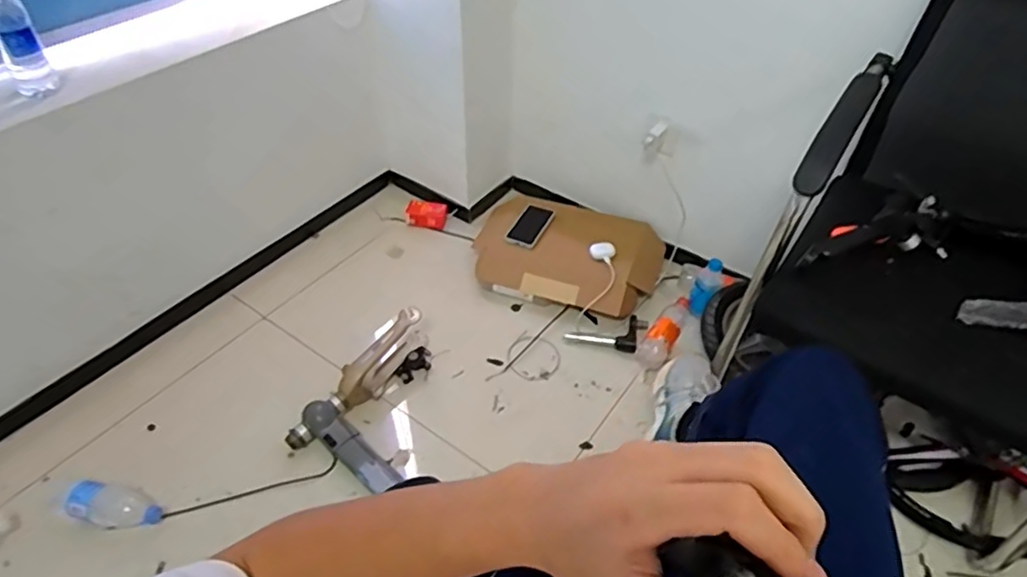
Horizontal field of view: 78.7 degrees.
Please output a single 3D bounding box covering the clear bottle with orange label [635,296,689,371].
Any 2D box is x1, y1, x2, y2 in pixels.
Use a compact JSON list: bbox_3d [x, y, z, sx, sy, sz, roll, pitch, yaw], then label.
[{"bbox_3d":[0.351,0.097,1.438,0.065,0.064,0.265,26,49,21],"label":"clear bottle with orange label"}]

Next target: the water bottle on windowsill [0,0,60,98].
[{"bbox_3d":[-0.801,-0.403,1.005,0.064,0.195,0.065,-27,52,-26],"label":"water bottle on windowsill"}]

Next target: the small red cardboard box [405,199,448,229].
[{"bbox_3d":[-0.240,-0.206,1.724,0.113,0.031,0.085,9,45,7],"label":"small red cardboard box"}]

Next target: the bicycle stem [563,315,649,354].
[{"bbox_3d":[0.218,0.094,1.455,0.164,0.031,0.122,19,47,16],"label":"bicycle stem"}]

